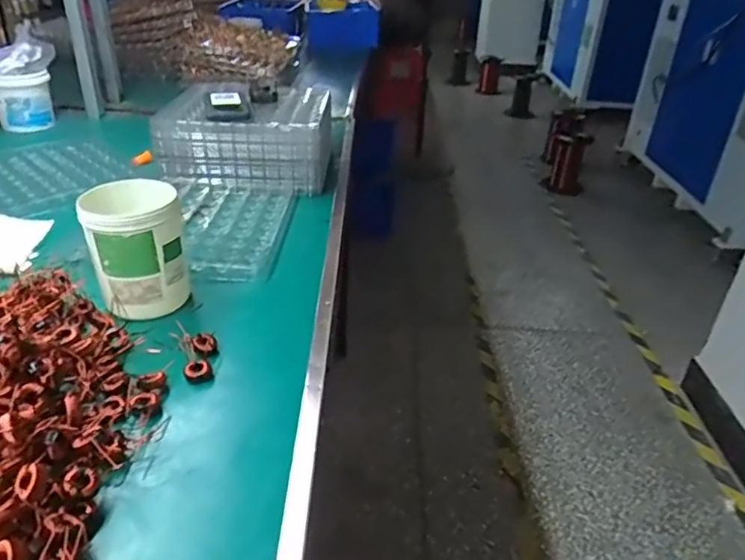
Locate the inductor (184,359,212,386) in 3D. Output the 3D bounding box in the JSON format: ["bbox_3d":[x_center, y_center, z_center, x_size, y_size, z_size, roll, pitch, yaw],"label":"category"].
[{"bbox_3d":[-0.181,0.095,0.591,0.027,0.015,0.022,-8,33,-17],"label":"inductor"}]

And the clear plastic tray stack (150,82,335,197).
[{"bbox_3d":[-0.225,-0.269,1.061,0.286,0.127,0.249,3,31,0],"label":"clear plastic tray stack"}]

